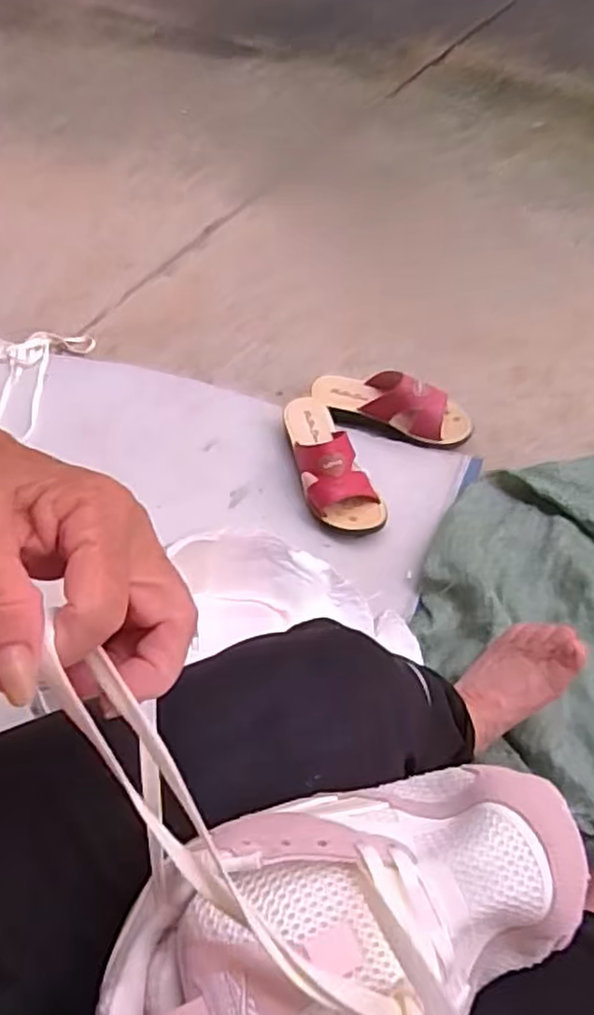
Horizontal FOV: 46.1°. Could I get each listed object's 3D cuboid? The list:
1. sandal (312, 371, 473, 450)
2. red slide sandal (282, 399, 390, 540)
[{"bbox_3d":[0.132,-0.142,0.977,0.219,0.070,0.079,17,60,15],"label":"sandal"},{"bbox_3d":[0.036,-0.066,0.915,0.085,0.072,0.227,-21,57,-9],"label":"red slide sandal"}]

